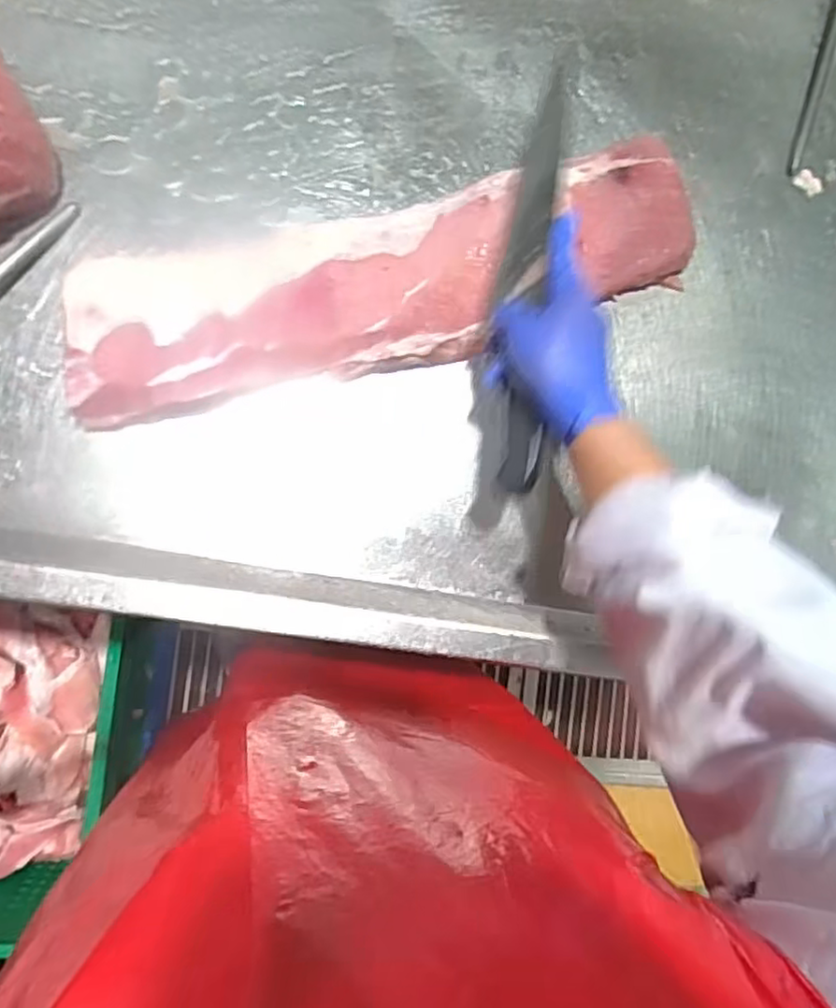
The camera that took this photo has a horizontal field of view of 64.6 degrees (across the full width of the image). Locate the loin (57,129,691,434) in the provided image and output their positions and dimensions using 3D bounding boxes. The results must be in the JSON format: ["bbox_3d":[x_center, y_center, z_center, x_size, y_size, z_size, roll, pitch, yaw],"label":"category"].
[{"bbox_3d":[-0.014,-0.189,0.543,0.535,0.064,0.148,-14,90,-9],"label":"loin"}]

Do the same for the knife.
[{"bbox_3d":[0.080,-0.174,0.505,0.037,0.054,0.332,7,79,-8],"label":"knife"}]

